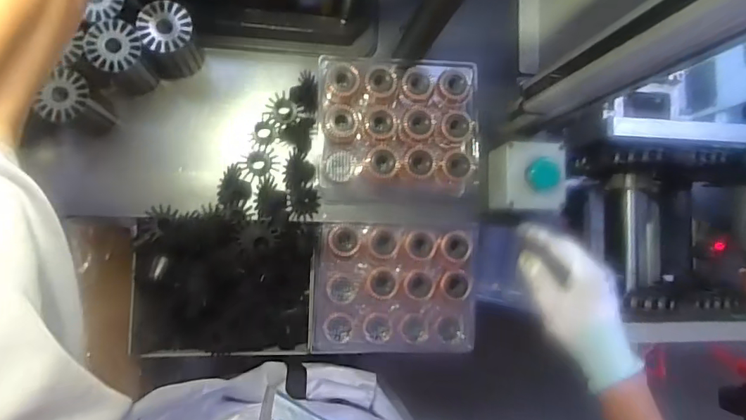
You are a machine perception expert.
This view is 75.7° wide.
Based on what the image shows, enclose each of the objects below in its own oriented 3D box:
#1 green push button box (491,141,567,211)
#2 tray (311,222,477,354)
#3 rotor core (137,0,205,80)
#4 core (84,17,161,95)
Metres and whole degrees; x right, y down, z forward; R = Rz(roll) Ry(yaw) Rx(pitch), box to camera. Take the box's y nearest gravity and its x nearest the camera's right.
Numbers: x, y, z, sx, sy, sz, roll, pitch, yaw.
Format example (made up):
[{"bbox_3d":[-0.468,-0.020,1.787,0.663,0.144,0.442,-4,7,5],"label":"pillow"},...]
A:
[{"bbox_3d":[0.190,-0.038,0.591,0.080,0.065,0.084,3,86,-9],"label":"green push button box"},{"bbox_3d":[0.031,0.096,0.586,0.200,0.045,0.155,2,86,-9],"label":"tray"},{"bbox_3d":[-0.221,-0.184,0.532,0.054,0.086,0.053,1,86,-9],"label":"rotor core"},{"bbox_3d":[-0.269,-0.162,0.523,0.052,0.088,0.053,1,86,-9],"label":"core"}]

